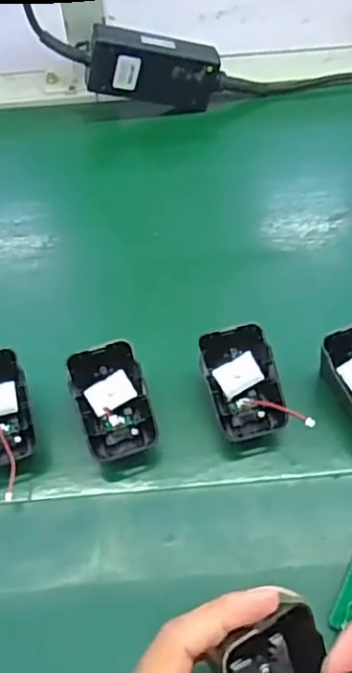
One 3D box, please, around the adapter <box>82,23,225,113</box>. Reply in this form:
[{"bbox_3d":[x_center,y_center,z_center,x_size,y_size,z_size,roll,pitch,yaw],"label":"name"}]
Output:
[{"bbox_3d":[-0.018,-0.239,0.557,0.123,0.059,0.026,3,53,-20],"label":"adapter"}]

